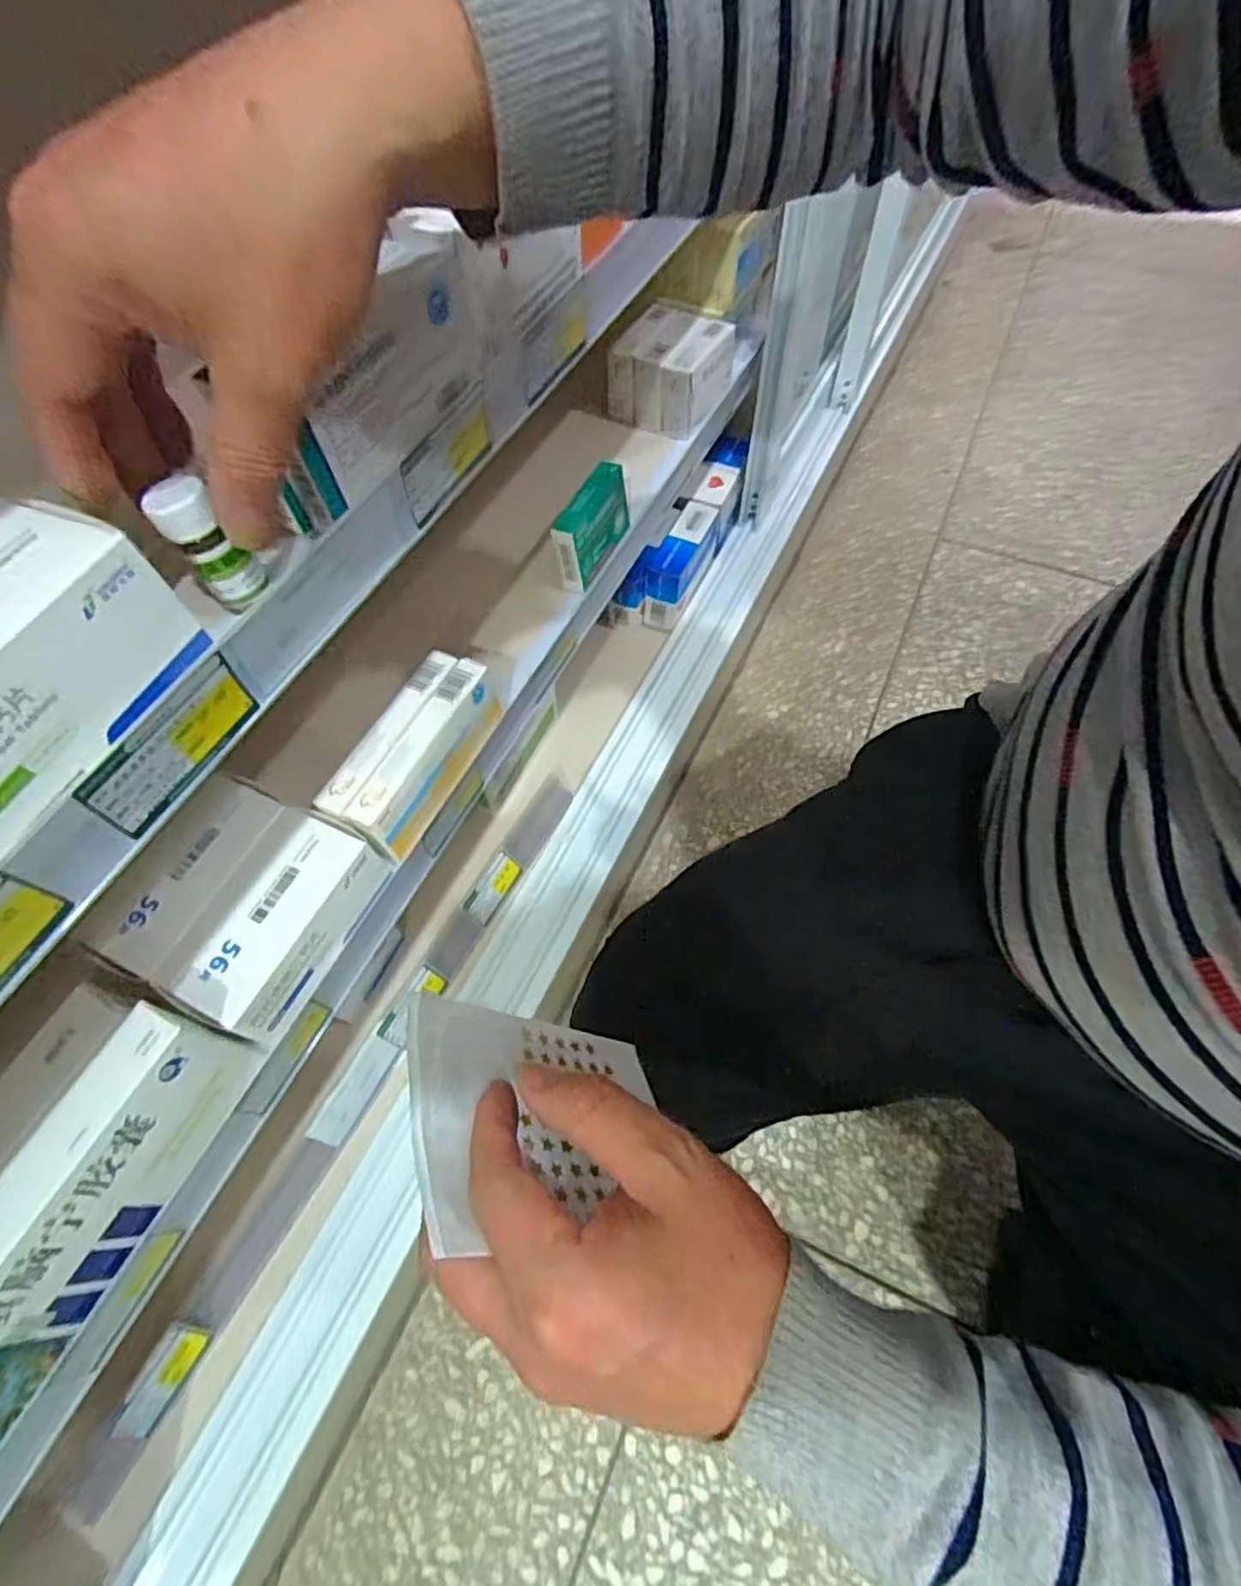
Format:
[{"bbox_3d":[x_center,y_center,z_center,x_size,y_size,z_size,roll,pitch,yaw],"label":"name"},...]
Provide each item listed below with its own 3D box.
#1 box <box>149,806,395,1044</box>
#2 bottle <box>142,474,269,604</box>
[{"bbox_3d":[-0.204,0.076,0.409,0.063,0.042,0.123,23,64,13],"label":"box"},{"bbox_3d":[-0.154,-0.093,0.255,0.021,0.044,0.016,-27,57,-6],"label":"bottle"}]

